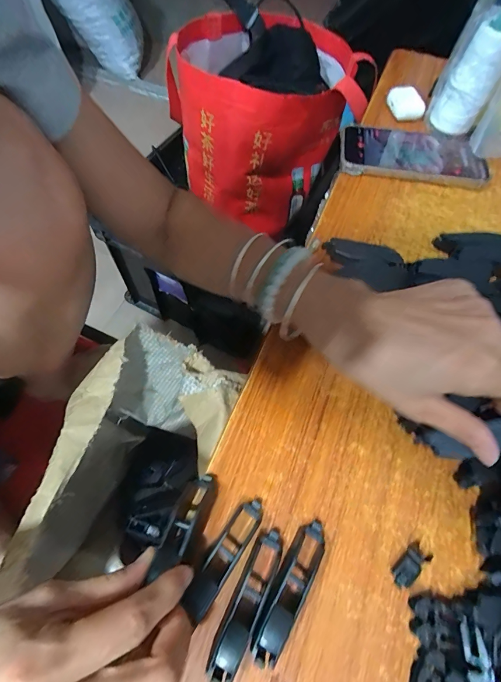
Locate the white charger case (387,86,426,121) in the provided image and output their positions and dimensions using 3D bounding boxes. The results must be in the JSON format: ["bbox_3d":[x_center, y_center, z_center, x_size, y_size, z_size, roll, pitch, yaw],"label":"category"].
[{"bbox_3d":[0.197,-0.301,0.431,0.029,0.023,0.052,-12,64,-10],"label":"white charger case"}]

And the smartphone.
[{"bbox_3d":[0.184,-0.219,0.393,0.159,0.016,0.082,5,62,-1],"label":"smartphone"}]

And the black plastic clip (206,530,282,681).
[{"bbox_3d":[-0.001,0.149,0.194,0.018,0.018,0.074,25,64,9],"label":"black plastic clip"}]

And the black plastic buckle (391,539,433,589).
[{"bbox_3d":[0.099,0.140,0.210,0.028,0.007,0.012,-40,71,-21],"label":"black plastic buckle"}]

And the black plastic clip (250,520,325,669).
[{"bbox_3d":[0.024,0.146,0.200,0.022,0.017,0.074,32,52,12],"label":"black plastic clip"}]

